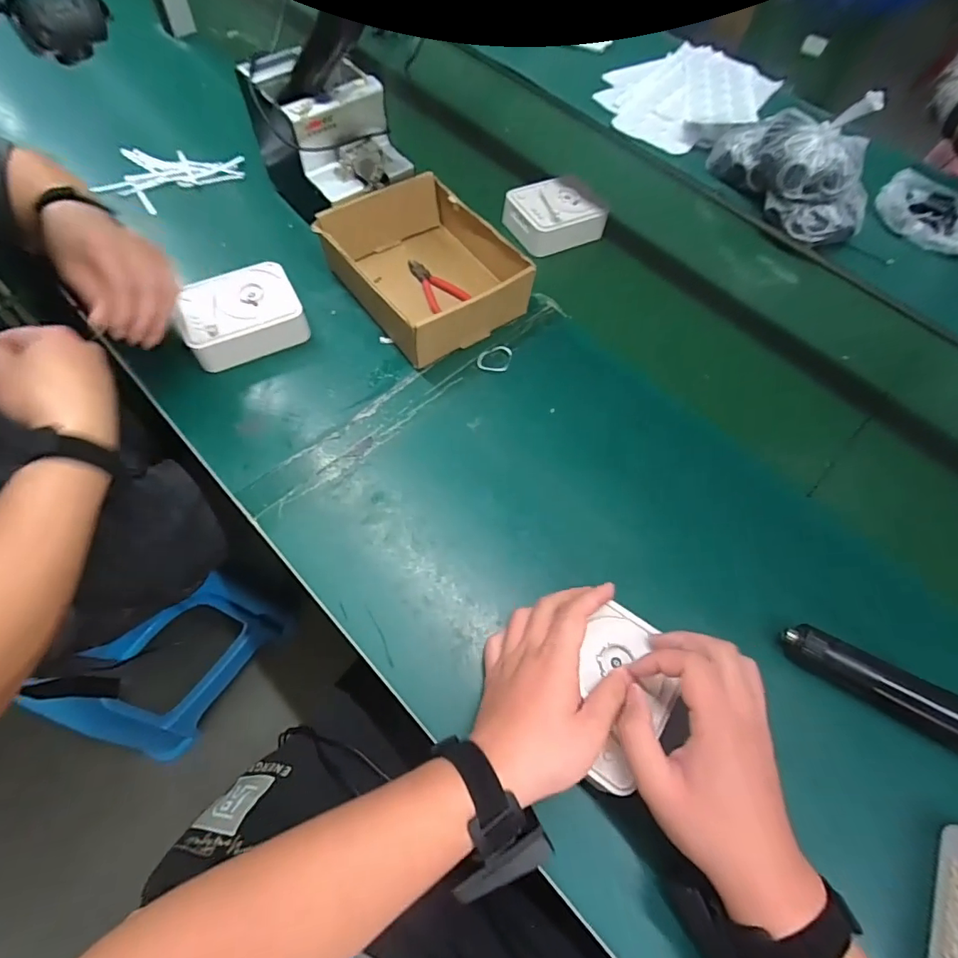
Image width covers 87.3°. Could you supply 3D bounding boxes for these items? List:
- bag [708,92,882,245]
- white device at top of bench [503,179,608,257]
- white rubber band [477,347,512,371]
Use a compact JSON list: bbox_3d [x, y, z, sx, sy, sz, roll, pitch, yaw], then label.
[{"bbox_3d":[0.481,-0.495,0.755,0.111,0.140,0.262,-19,65,-15],"label":"bag"},{"bbox_3d":[0.110,-0.381,0.722,0.135,0.046,0.106,-23,65,-15],"label":"white device at top of bench"},{"bbox_3d":[0.019,-0.146,0.602,0.039,0.006,0.038,13,62,4],"label":"white rubber band"}]

